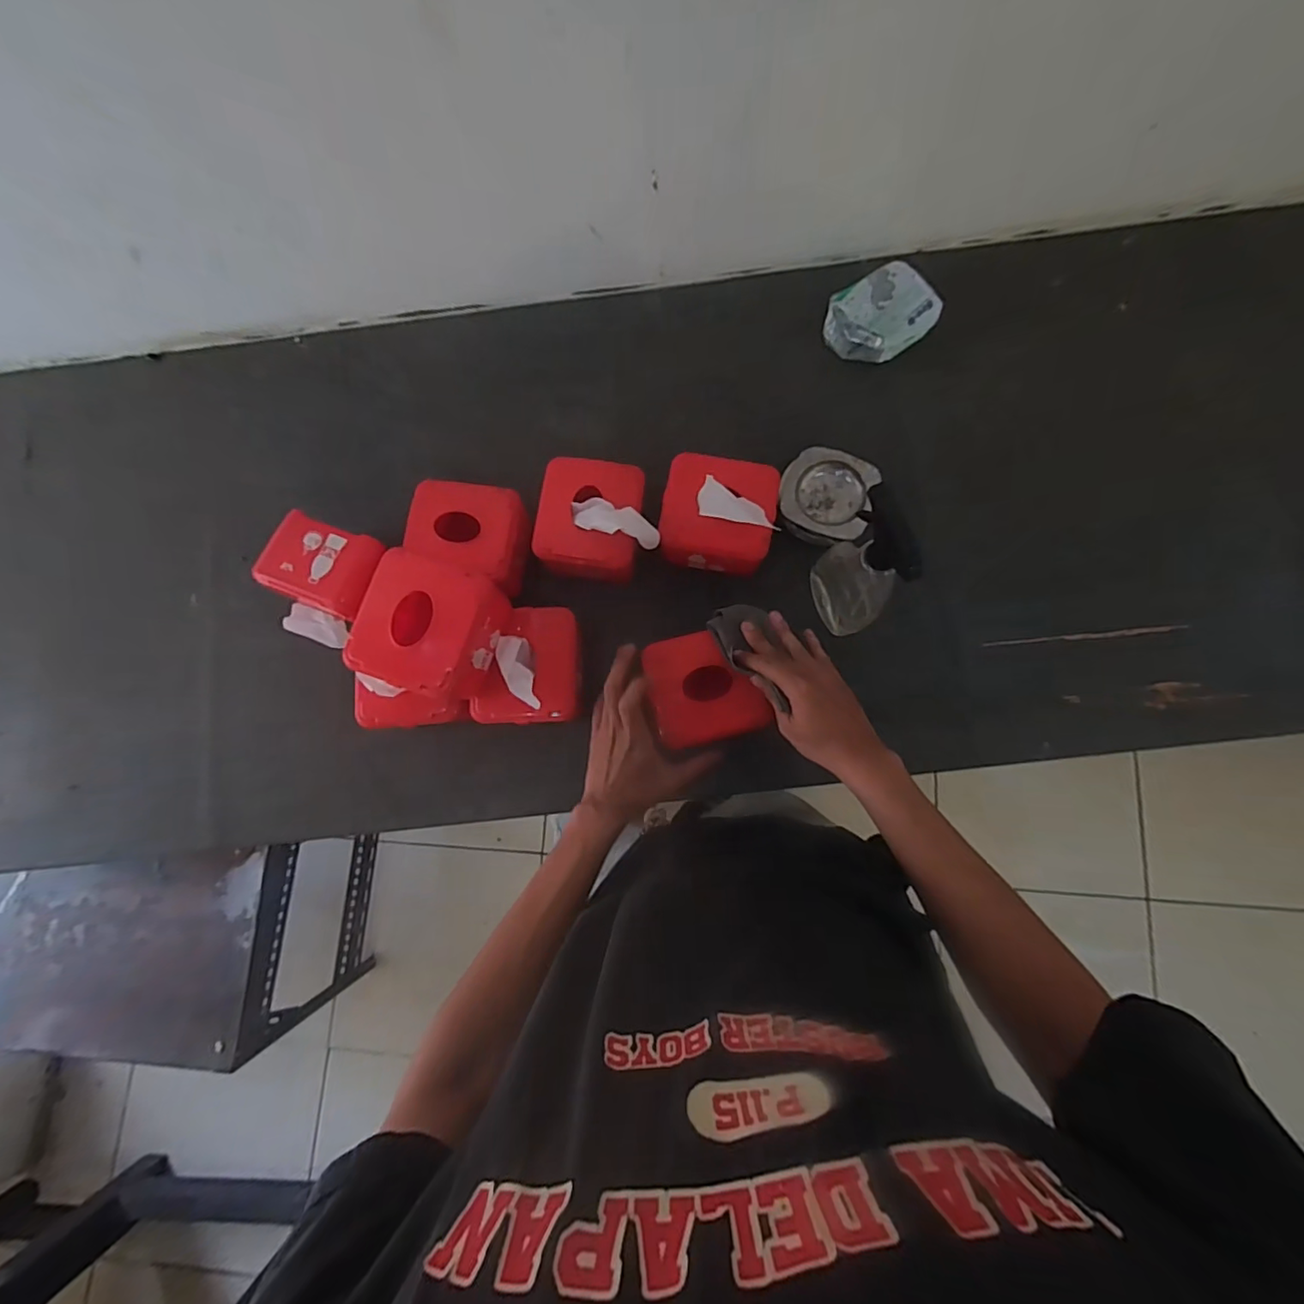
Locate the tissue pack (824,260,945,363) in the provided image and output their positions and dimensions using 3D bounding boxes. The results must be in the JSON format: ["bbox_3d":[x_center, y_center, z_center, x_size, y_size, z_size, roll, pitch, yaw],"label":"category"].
[{"bbox_3d":[0.298,-0.435,0.720,0.111,0.058,0.115,-39,81,-4],"label":"tissue pack"}]

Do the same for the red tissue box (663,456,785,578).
[{"bbox_3d":[0.080,-0.170,0.640,0.129,0.119,0.117,9,81,4],"label":"red tissue box"}]

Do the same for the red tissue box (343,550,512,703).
[{"bbox_3d":[-0.220,-0.022,0.562,0.116,0.097,0.125,17,82,5],"label":"red tissue box"}]

